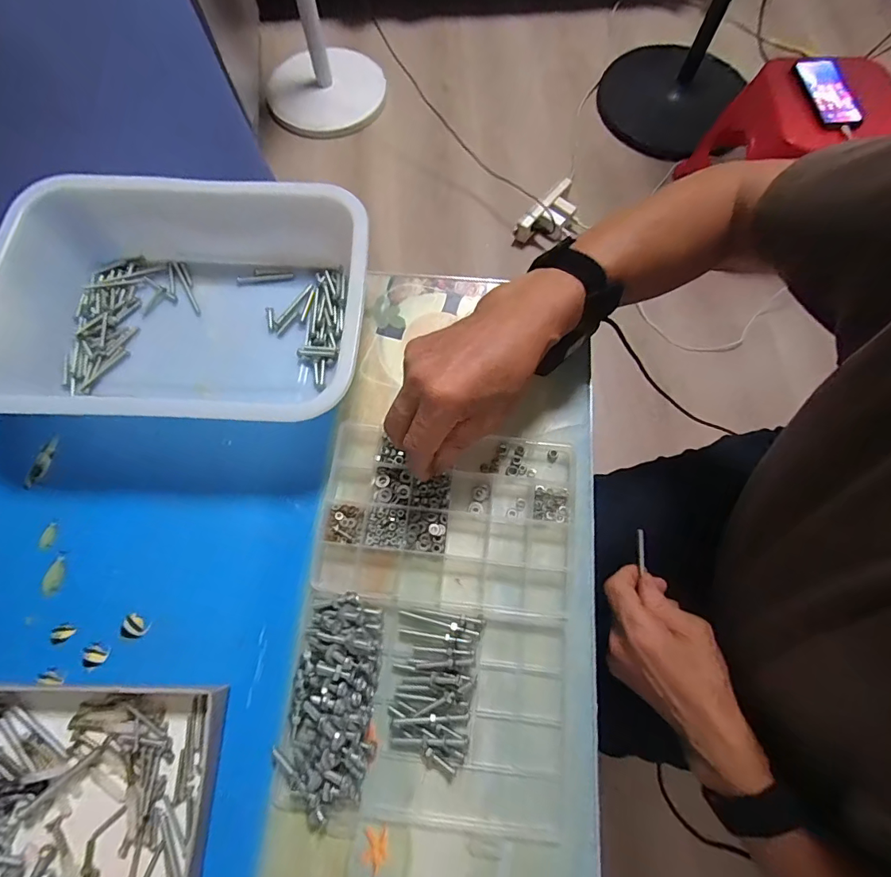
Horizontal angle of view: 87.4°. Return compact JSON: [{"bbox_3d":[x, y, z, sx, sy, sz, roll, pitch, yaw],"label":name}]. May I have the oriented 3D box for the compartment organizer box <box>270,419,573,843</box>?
[{"bbox_3d":[-0.005,0.120,0.335,0.187,0.032,0.259,7,70,1],"label":"compartment organizer box"}]

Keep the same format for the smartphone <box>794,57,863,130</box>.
[{"bbox_3d":[0.687,-0.618,0.833,0.074,0.015,0.151,-8,76,7],"label":"smartphone"}]

